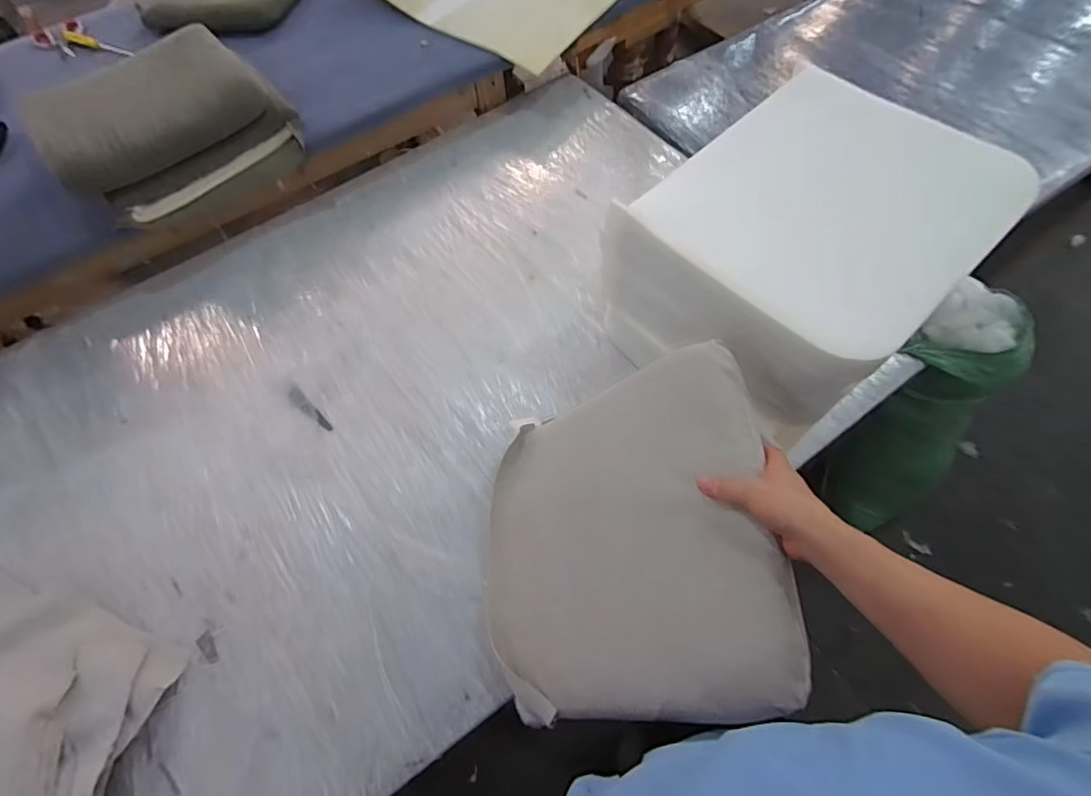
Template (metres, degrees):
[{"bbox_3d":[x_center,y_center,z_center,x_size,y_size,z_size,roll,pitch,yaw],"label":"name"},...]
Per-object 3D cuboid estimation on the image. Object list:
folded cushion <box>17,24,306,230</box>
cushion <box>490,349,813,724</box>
[{"bbox_3d":[-0.829,-0.599,1.141,0.458,0.225,0.323,-39,67,-15],"label":"folded cushion"},{"bbox_3d":[0.095,0.182,0.698,0.445,0.066,0.427,-29,55,34],"label":"cushion"}]

